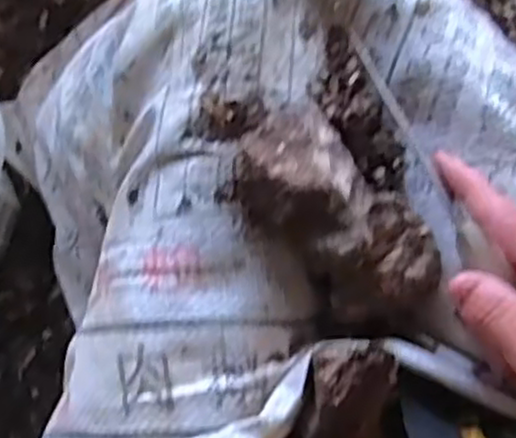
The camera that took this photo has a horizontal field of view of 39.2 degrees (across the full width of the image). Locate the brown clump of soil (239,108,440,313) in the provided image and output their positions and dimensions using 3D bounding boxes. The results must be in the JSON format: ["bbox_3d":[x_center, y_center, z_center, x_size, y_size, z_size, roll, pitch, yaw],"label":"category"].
[{"bbox_3d":[0.041,0.001,0.341,0.117,0.051,0.065,41,84,-30],"label":"brown clump of soil"}]

